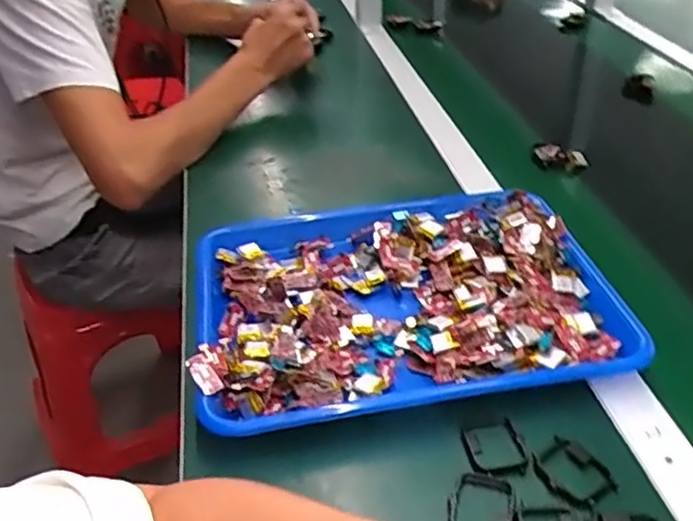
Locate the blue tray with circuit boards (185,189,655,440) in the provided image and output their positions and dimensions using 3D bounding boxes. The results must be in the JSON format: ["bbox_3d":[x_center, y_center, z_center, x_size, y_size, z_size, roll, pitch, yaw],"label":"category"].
[{"bbox_3d":[0.043,0.026,0.563,0.325,0.044,0.258,-6,37,-7],"label":"blue tray with circuit boards"}]

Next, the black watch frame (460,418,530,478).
[{"bbox_3d":[0.098,0.124,0.441,0.040,0.007,0.042,-8,38,-10],"label":"black watch frame"}]

